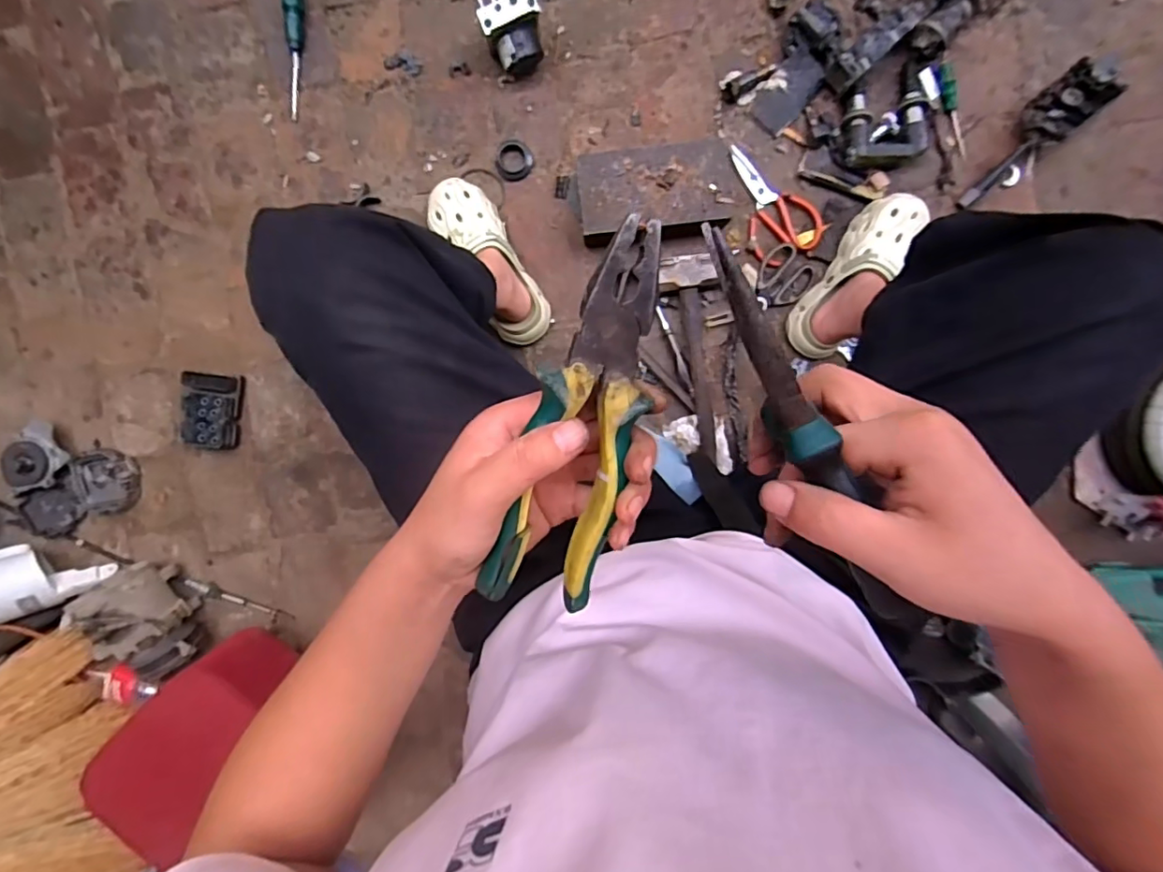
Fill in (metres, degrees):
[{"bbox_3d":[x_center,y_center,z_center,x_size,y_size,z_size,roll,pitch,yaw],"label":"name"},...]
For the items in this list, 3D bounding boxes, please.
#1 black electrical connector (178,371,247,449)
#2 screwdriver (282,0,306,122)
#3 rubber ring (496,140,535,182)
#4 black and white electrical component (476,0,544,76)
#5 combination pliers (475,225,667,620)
[{"bbox_3d":[-0.590,-0.039,0.893,0.086,0.046,0.123,9,96,0],"label":"black electrical connector"},{"bbox_3d":[-0.437,-0.594,0.860,0.030,0.023,0.200,0,94,2],"label":"screwdriver"},{"bbox_3d":[-0.106,-0.427,0.869,0.059,0.017,0.054,0,94,2],"label":"rubber ring"},{"bbox_3d":[-0.101,-0.593,0.813,0.084,0.083,0.095,-12,96,3],"label":"black and white electrical component"},{"bbox_3d":[0.000,-0.001,0.261,0.051,0.015,0.188,13,109,-5],"label":"combination pliers"}]

